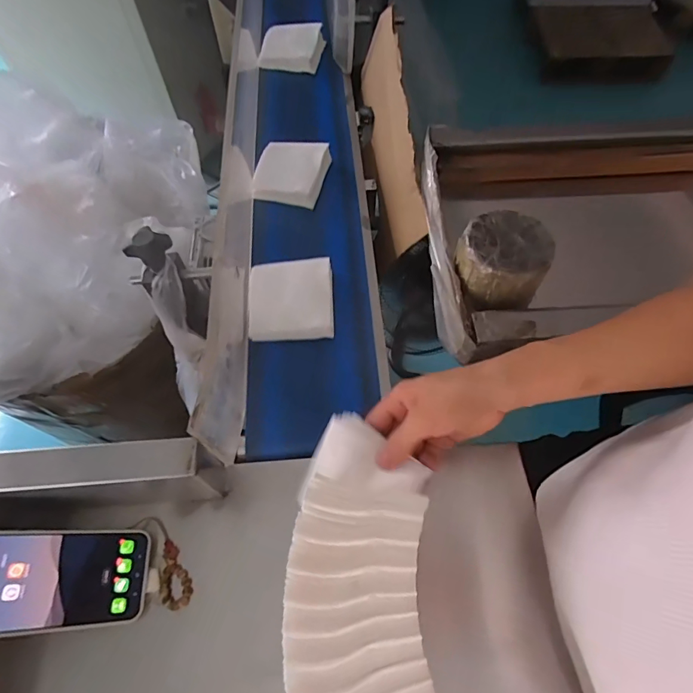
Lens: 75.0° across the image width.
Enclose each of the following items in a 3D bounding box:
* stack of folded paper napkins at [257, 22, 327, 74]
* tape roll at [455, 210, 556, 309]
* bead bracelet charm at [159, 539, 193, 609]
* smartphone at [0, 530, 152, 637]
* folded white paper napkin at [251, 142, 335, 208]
[{"bbox_3d":[-0.094,-0.522,0.784,0.103,0.020,0.115,8,63,4],"label":"stack of folded paper napkins"},{"bbox_3d":[0.155,-0.089,0.457,0.083,0.059,0.081,9,63,4],"label":"tape roll"},{"bbox_3d":[-0.157,0.206,0.409,0.025,0.010,0.057,-19,64,-10],"label":"bead bracelet charm"},{"bbox_3d":[-0.244,0.190,0.367,0.153,0.005,0.073,14,58,-30],"label":"smartphone"},{"bbox_3d":[-0.077,-0.245,0.625,0.097,0.029,0.105,9,63,4],"label":"folded white paper napkin"}]

